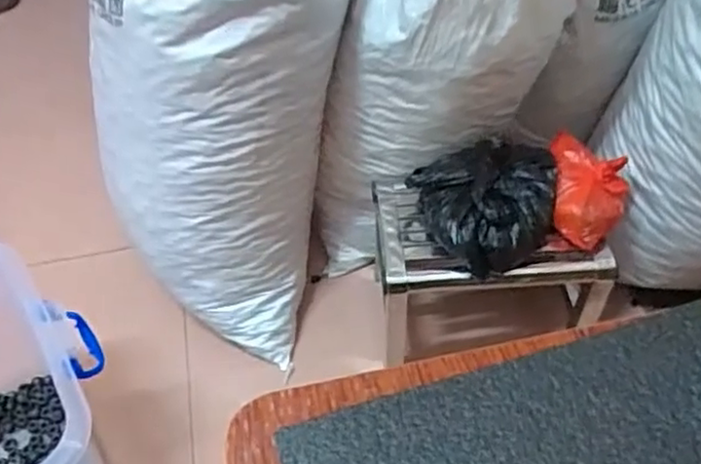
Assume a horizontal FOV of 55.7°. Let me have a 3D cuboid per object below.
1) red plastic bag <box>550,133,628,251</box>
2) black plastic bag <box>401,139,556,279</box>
[{"bbox_3d":[0.308,-0.059,0.859,0.090,0.081,0.152,3,48,6],"label":"red plastic bag"},{"bbox_3d":[0.186,-0.044,0.847,0.180,0.089,0.170,-22,50,-16],"label":"black plastic bag"}]

